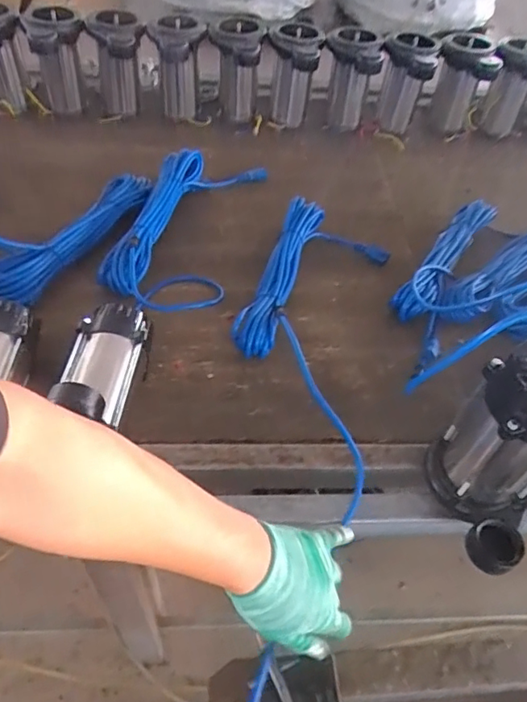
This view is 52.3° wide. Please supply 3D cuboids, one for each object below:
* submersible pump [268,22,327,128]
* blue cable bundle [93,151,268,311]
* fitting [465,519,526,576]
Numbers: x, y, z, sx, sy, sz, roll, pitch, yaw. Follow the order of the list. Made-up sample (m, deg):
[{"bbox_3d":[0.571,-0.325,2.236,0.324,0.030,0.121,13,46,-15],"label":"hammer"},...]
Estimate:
[{"bbox_3d":[0.063,-0.595,1.187,0.112,0.200,0.104,5,49,0],"label":"submersible pump"},{"bbox_3d":[-0.134,-0.232,0.948,0.194,0.073,0.426,10,49,3],"label":"blue cable bundle"},{"bbox_3d":[0.256,0.217,0.594,0.050,0.031,0.053,2,49,-3],"label":"fitting"}]

